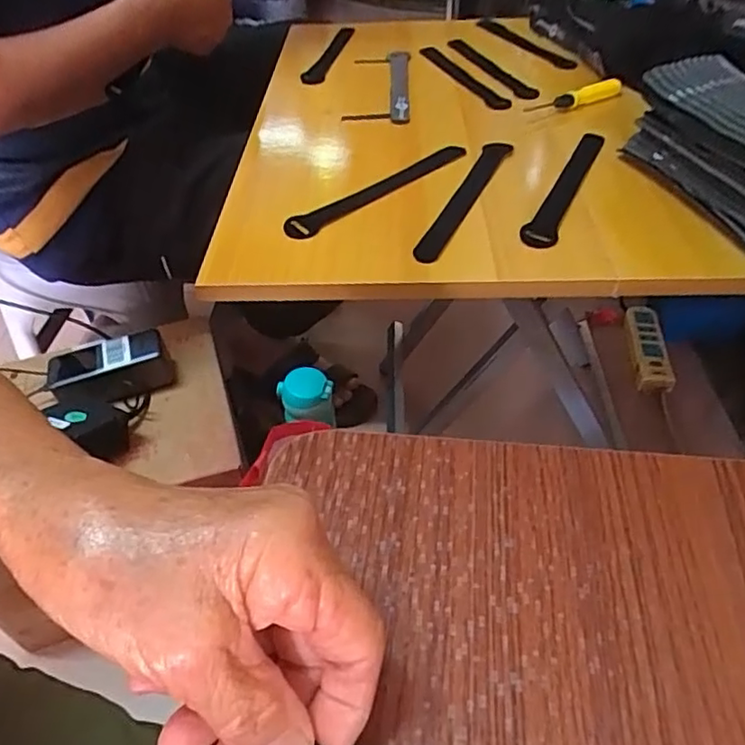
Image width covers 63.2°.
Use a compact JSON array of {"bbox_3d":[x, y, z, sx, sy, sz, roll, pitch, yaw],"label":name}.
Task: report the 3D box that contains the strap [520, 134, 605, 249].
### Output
[{"bbox_3d":[0.166,-0.159,0.511,0.024,0.012,0.200,18,49,21],"label":"strap"}]

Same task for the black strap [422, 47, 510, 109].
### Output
[{"bbox_3d":[0.104,-0.351,0.708,0.023,0.010,0.190,-18,47,-16],"label":"black strap"}]

